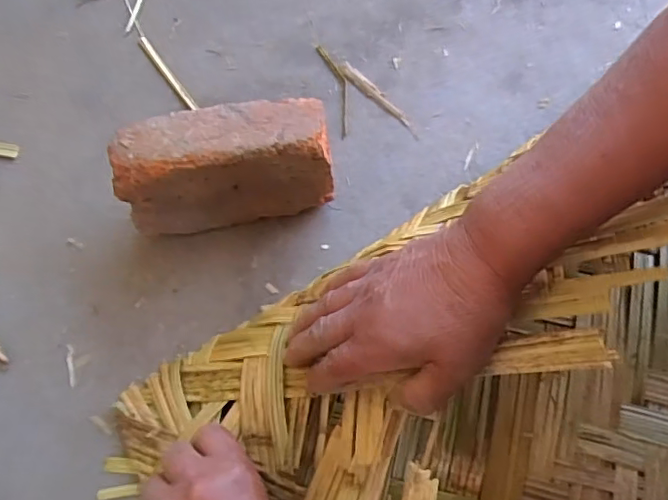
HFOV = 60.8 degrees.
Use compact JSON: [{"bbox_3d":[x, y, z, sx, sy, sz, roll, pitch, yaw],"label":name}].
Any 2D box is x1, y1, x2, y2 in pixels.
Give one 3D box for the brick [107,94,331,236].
[{"bbox_3d":[-0.082,-0.059,0.445,0.155,0.108,0.051,-8,70,-1],"label":"brick"}]

